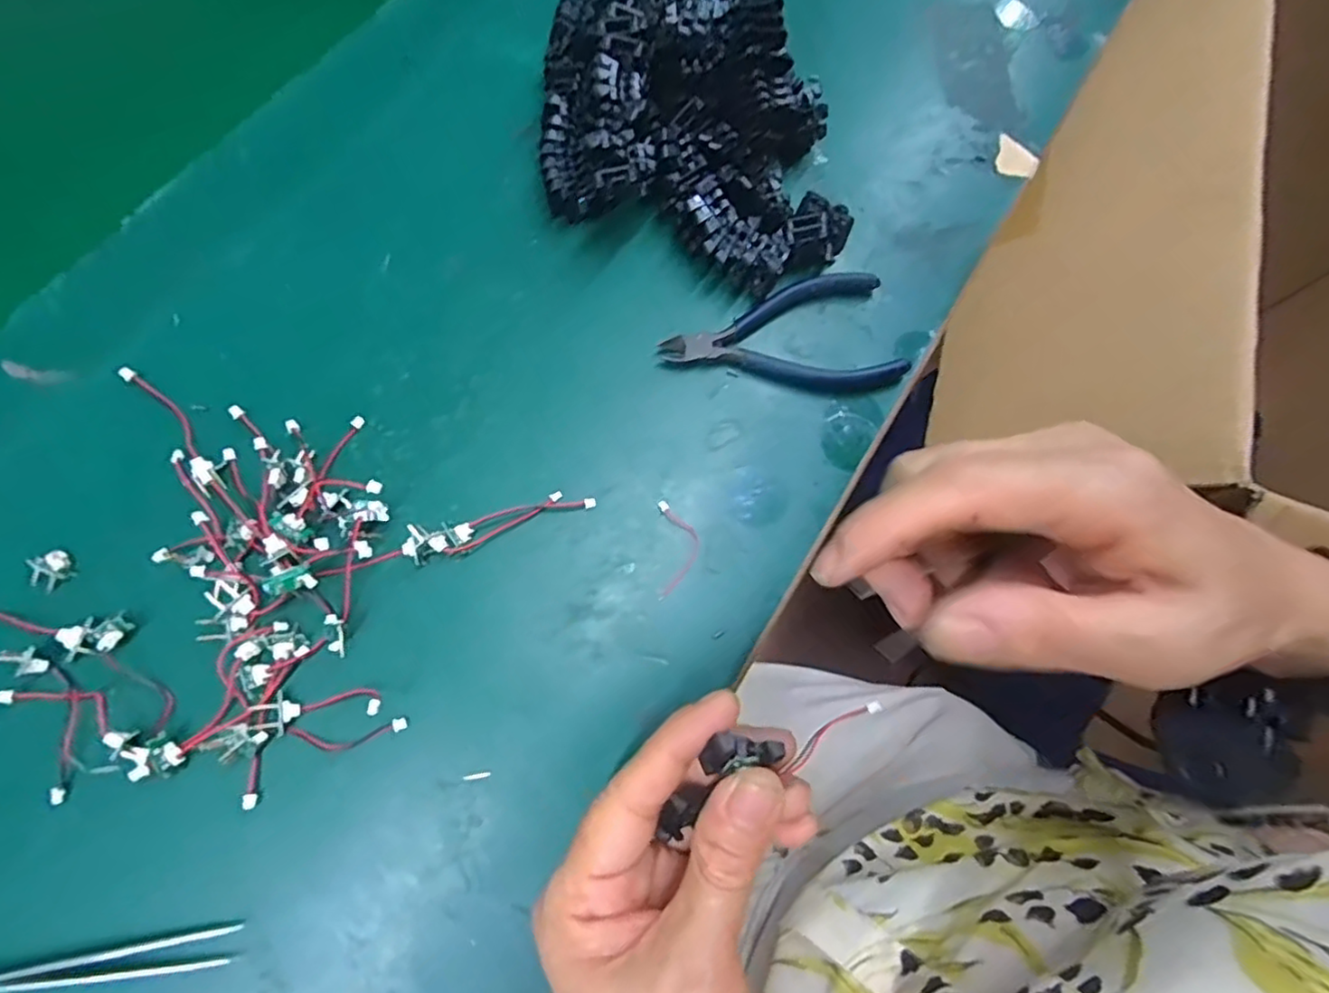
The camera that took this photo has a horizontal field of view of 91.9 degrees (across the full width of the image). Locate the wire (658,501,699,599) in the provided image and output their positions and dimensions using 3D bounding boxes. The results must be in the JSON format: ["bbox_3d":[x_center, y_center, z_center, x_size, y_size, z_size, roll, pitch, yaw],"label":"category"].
[{"bbox_3d":[0.007,0.023,0.282,0.018,0.006,0.042,-1,70,-2],"label":"wire"}]

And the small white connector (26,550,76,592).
[{"bbox_3d":[-0.241,0.029,0.251,0.014,0.005,0.015,-28,74,-11],"label":"small white connector"}]

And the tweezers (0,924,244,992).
[{"bbox_3d":[-0.199,0.158,0.214,0.100,0.011,0.011,-5,71,-4],"label":"tweezers"}]

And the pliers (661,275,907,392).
[{"bbox_3d":[0.057,-0.079,0.316,0.113,0.015,0.059,-6,71,-4],"label":"pliers"}]

